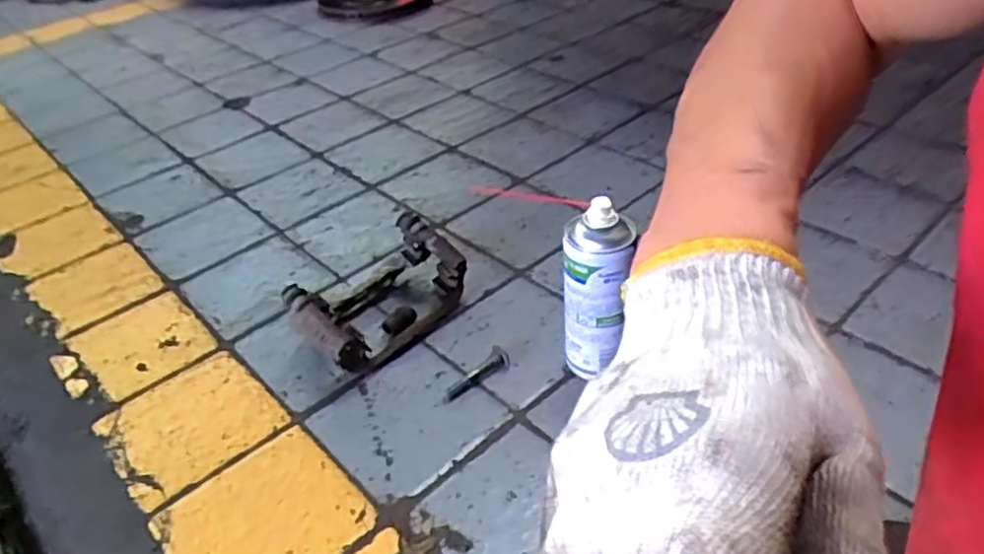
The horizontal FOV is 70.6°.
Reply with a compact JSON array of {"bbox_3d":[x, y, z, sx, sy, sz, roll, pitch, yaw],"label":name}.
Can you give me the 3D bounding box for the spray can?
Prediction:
[{"bbox_3d":[0.098,0.018,0.647,0.059,0.196,0.052,5,40,13],"label":"spray can"}]

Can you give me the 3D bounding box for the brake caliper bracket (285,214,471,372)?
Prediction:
[{"bbox_3d":[-0.124,0.022,0.756,0.107,0.084,0.188,23,47,31],"label":"brake caliper bracket"}]

